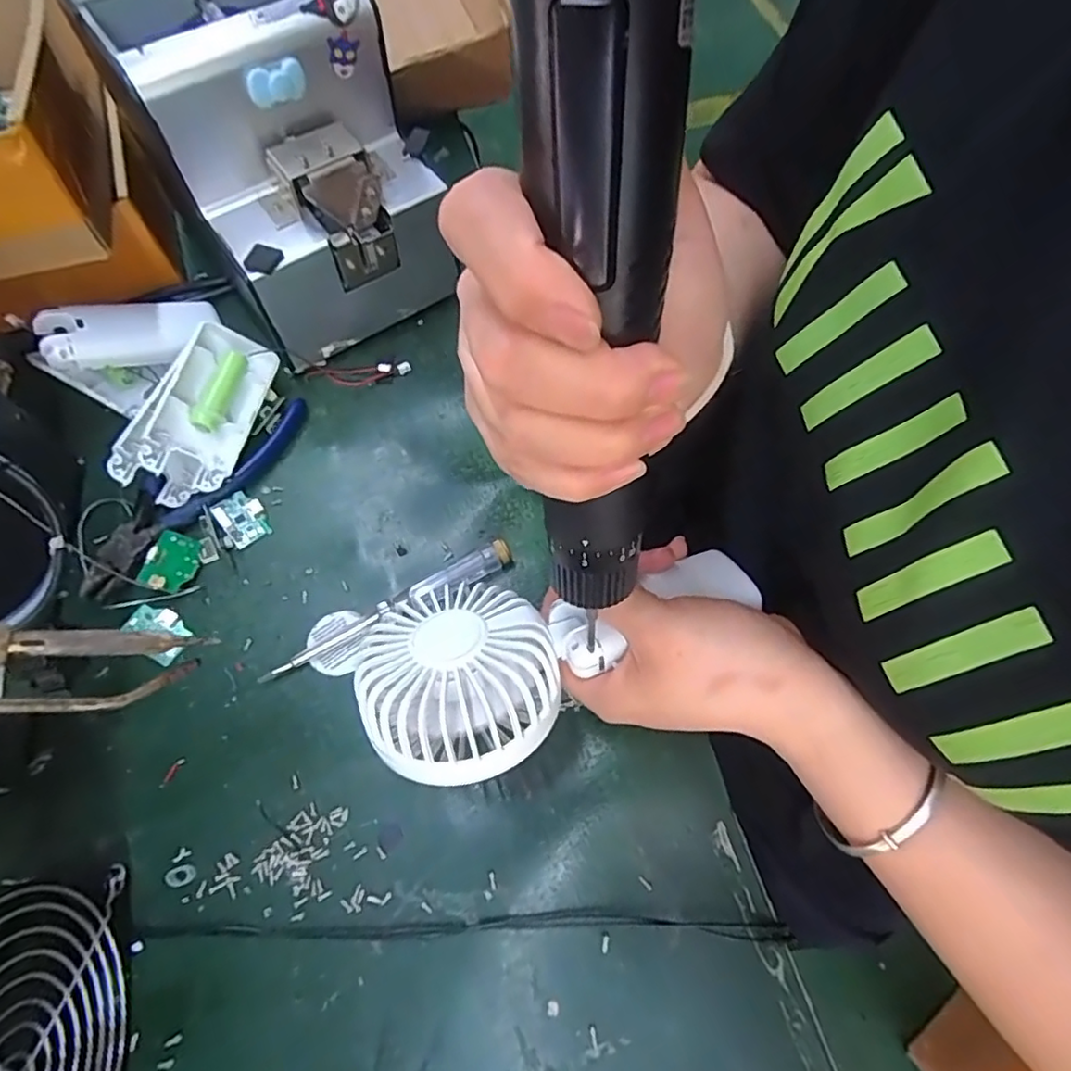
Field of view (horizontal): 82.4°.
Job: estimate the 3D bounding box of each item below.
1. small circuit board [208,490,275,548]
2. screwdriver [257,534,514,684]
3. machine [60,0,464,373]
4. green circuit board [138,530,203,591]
[{"bbox_3d":[-0.164,-0.010,0.342,0.024,0.008,0.029,-37,72,-16],"label":"small circuit board"},{"bbox_3d":[-0.077,0.037,0.321,0.138,0.011,0.016,-26,70,-13],"label":"screwdriver"},{"bbox_3d":[-0.146,-0.220,0.359,0.128,0.153,0.162,-34,71,-15],"label":"machine"},{"bbox_3d":[-0.192,0.014,0.325,0.024,0.007,0.032,26,58,-23],"label":"green circuit board"}]

